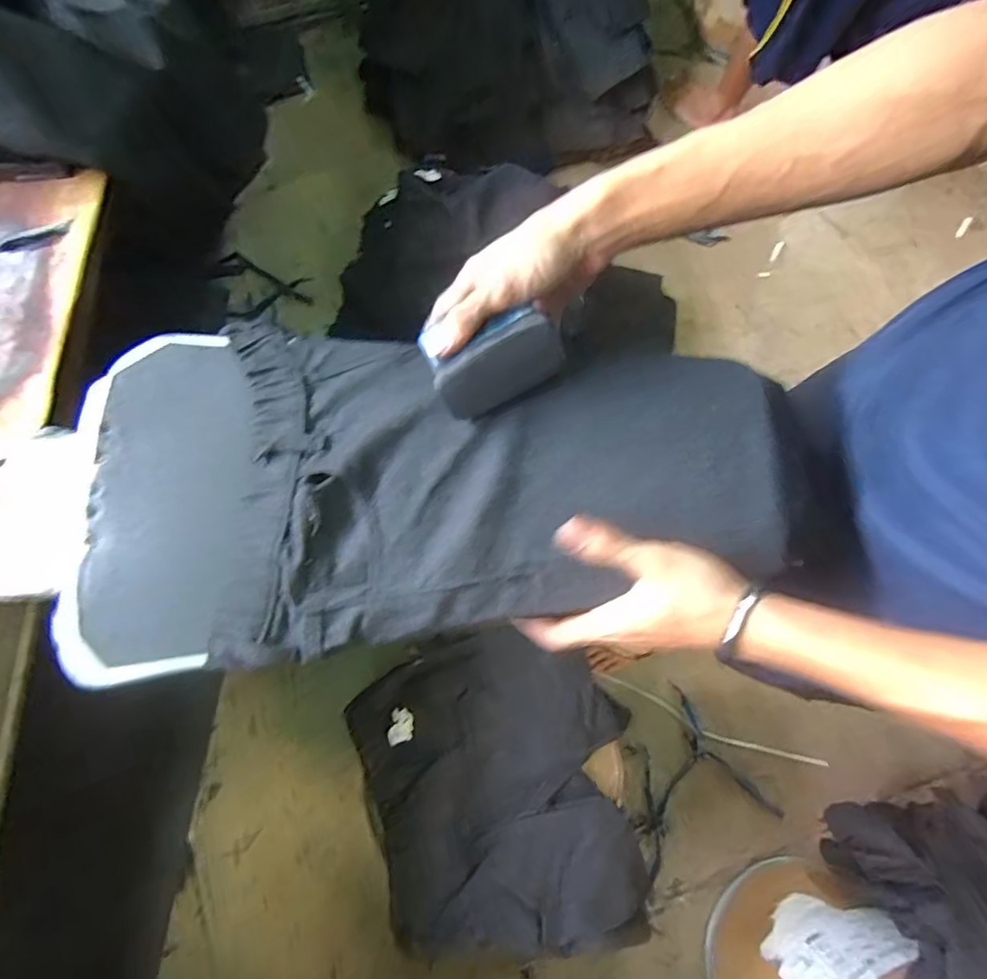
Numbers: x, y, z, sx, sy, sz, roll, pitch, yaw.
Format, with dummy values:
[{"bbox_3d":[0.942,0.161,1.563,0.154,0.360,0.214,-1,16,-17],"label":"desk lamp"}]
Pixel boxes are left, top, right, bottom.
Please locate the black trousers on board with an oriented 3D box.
[{"bbox_3d":[0.018,-0.018,0.421,0.400,0.022,0.231,-3,74,-2],"label":"black trousers on board"}]

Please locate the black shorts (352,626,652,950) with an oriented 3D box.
[{"bbox_3d":[0.013,0.392,0.768,0.335,0.046,0.400,-18,75,-6],"label":"black shorts"}]

